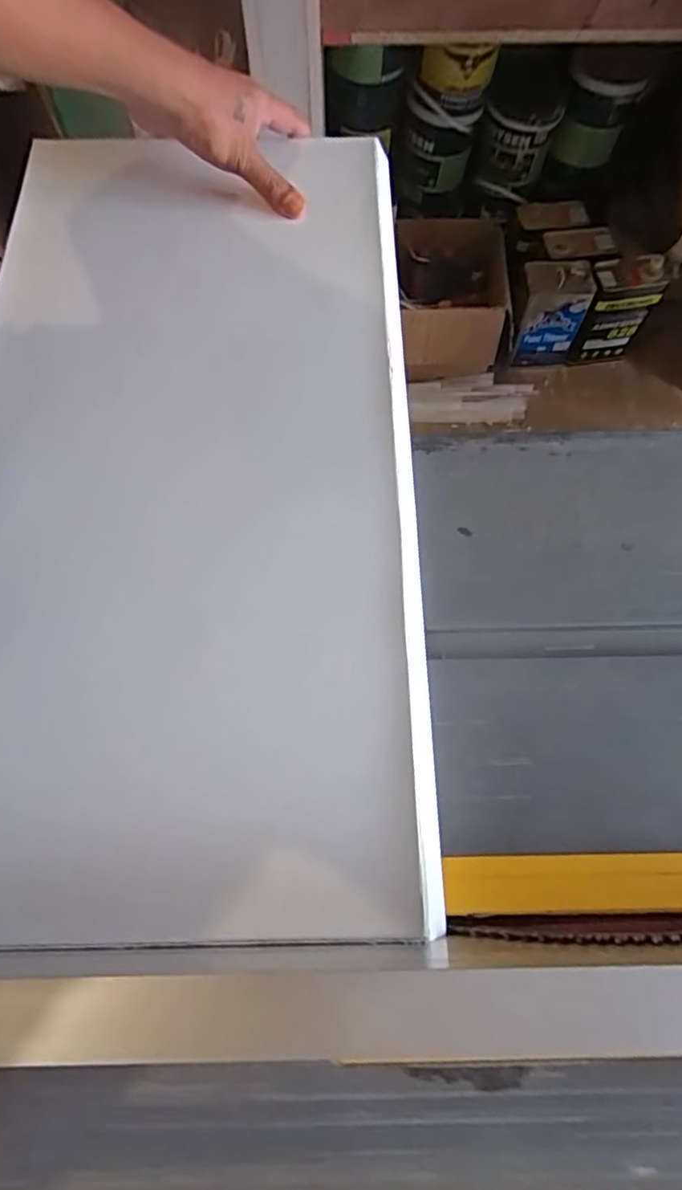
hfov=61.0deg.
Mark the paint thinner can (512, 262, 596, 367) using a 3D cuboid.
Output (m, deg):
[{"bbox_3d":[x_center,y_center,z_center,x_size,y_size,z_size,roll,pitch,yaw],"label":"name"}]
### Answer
[{"bbox_3d":[0.482,-0.650,1.366,0.144,0.212,0.108,-1,69,0],"label":"paint thinner can"}]

